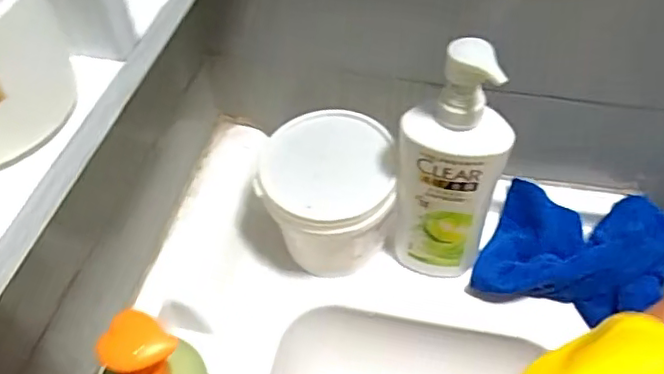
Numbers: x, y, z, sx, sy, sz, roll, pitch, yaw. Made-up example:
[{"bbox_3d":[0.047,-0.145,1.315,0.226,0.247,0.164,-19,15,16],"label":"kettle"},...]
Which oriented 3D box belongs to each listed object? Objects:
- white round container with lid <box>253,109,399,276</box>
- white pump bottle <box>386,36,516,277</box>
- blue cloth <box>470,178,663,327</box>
[{"bbox_3d":[0.000,0.012,0.565,0.117,0.119,0.116,-2,50,2],"label":"white round container with lid"},{"bbox_3d":[0.099,-0.011,0.506,0.088,0.241,0.051,6,50,8],"label":"white pump bottle"},{"bbox_3d":[0.238,0.058,0.579,0.188,0.048,0.132,8,51,10],"label":"blue cloth"}]

